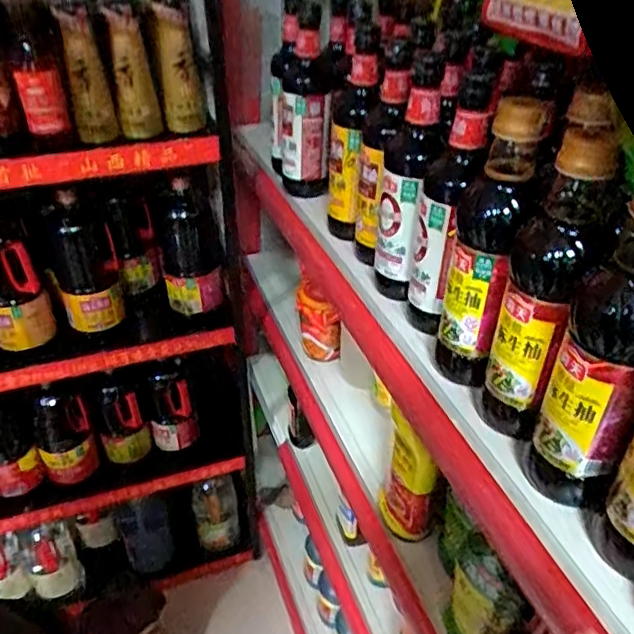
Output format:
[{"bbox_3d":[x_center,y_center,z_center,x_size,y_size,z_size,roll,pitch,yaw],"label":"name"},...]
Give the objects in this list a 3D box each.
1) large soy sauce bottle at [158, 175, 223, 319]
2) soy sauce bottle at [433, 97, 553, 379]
[{"bbox_3d":[-0.246,-0.135,1.175,0.116,0.245,0.105,-11,38,-14],"label":"large soy sauce bottle"},{"bbox_3d":[0.149,-0.052,0.542,0.062,0.263,0.061,14,39,18],"label":"soy sauce bottle"}]

